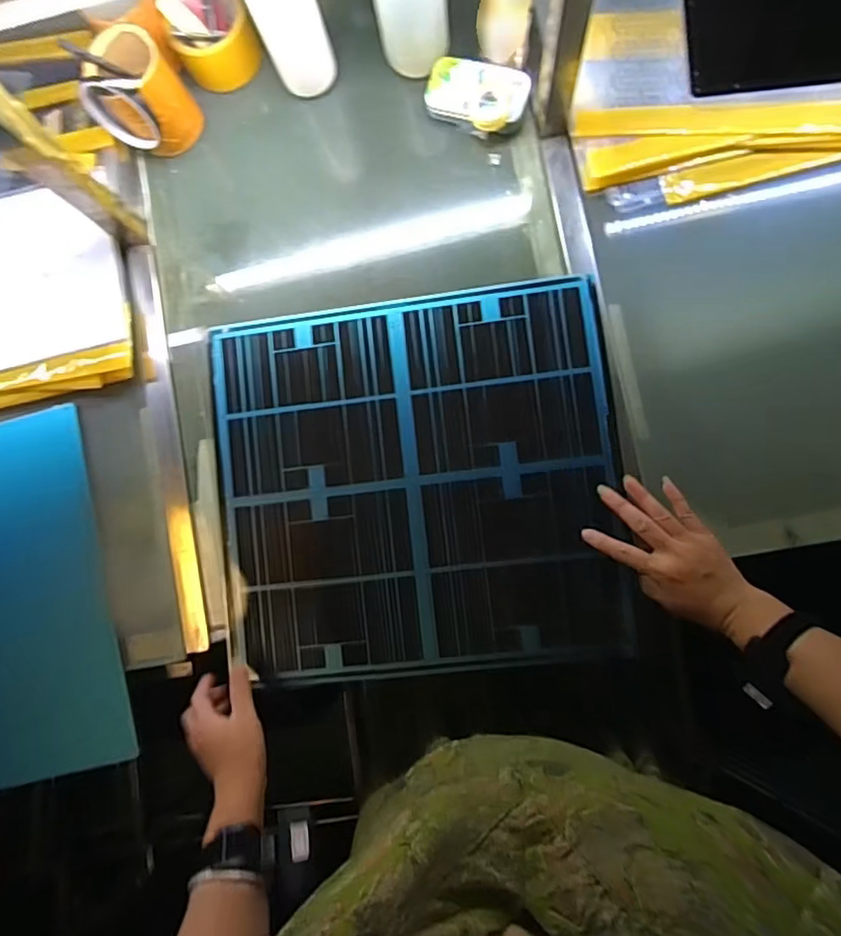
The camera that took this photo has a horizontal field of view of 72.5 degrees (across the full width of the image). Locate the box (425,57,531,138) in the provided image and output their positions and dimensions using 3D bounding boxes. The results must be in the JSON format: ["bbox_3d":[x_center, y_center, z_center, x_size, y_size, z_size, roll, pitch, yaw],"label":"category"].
[{"bbox_3d":[0.066,-0.433,0.672,0.119,0.032,0.073,18,87,6],"label":"box"}]

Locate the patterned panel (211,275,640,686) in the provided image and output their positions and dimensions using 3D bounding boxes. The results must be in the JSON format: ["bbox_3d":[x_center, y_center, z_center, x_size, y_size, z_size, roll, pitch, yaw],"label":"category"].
[{"bbox_3d":[-0.004,0.016,0.640,0.430,0.014,0.409,-6,85,5],"label":"patterned panel"}]

